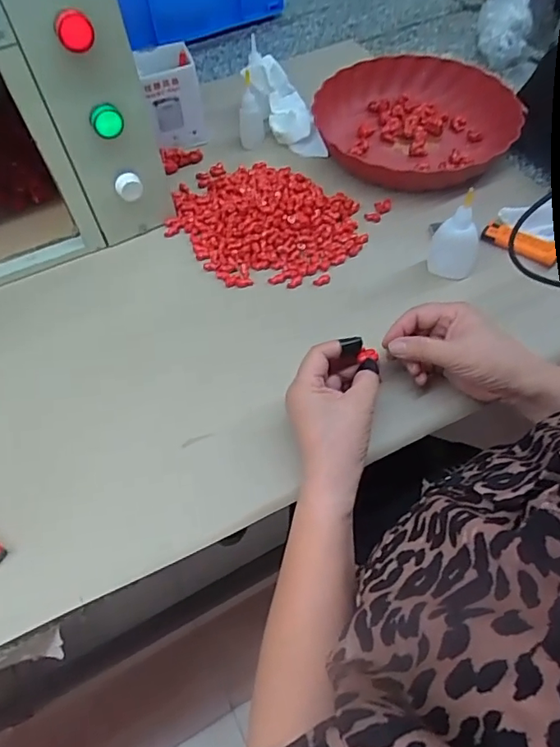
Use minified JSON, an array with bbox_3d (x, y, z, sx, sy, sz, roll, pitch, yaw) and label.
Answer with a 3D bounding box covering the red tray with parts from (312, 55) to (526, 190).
[{"bbox_3d":[0.166,-0.315,0.666,0.248,0.047,0.230,-35,61,-18],"label":"red tray with parts"}]

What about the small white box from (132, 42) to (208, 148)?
[{"bbox_3d":[-0.134,-0.345,0.658,0.067,0.090,0.076,-15,56,-6],"label":"small white box"}]

